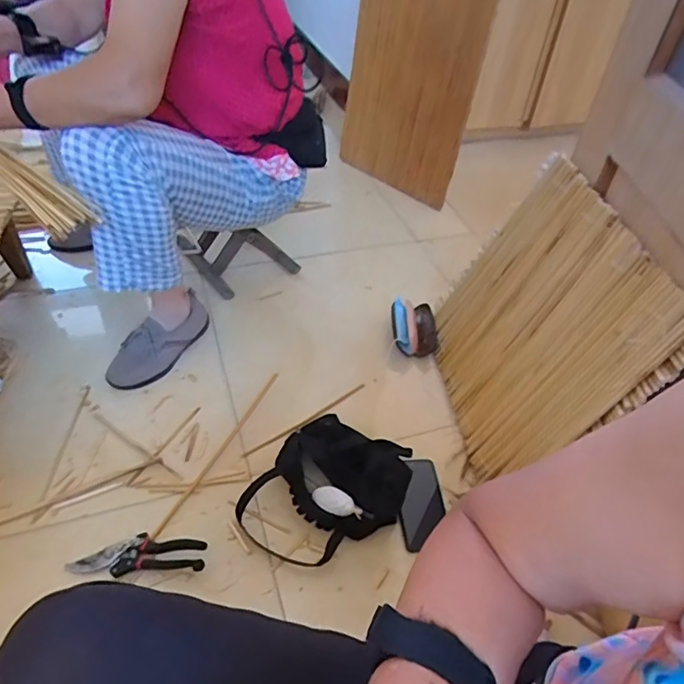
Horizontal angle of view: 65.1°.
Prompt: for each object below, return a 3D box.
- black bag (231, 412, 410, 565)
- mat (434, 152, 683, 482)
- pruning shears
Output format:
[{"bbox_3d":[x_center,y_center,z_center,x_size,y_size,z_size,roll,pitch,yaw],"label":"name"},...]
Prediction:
[{"bbox_3d":[-0.016,0.235,0.869,0.228,0.082,0.254,24,47,17],"label":"black bag"},{"bbox_3d":[0.318,-0.039,0.935,0.028,0.443,0.515,19,39,-17],"label":"mat"},{"bbox_3d":[-0.299,0.312,0.790,0.190,0.015,0.055,0,45,-6],"label":"pruning shears"}]

